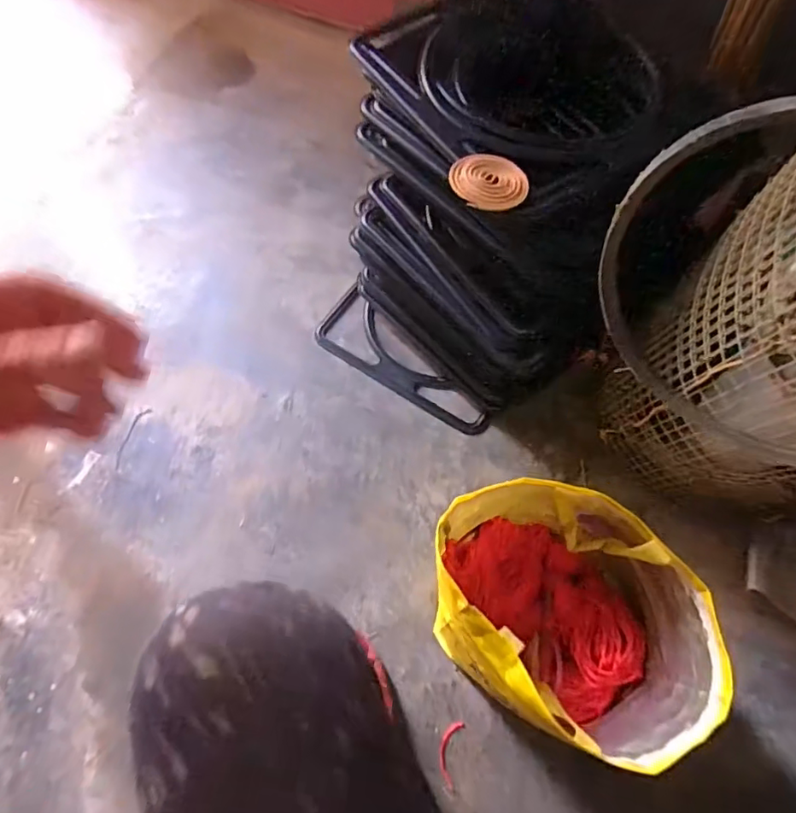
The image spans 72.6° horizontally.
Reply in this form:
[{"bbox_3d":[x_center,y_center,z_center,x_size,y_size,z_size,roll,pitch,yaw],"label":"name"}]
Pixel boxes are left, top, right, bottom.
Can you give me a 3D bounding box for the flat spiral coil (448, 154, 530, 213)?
[{"bbox_3d":[0.090,-0.222,0.536,0.075,0.009,0.058,-1,81,-6],"label":"flat spiral coil"}]

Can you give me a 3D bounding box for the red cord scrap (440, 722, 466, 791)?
[{"bbox_3d":[0.064,0.430,0.673,0.025,0.005,0.071,15,68,8],"label":"red cord scrap"}]

